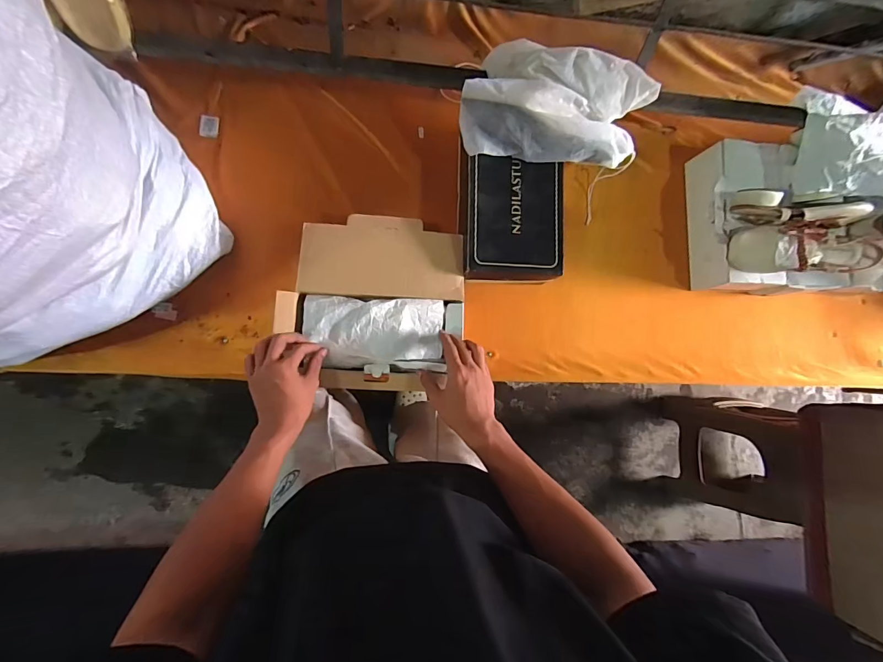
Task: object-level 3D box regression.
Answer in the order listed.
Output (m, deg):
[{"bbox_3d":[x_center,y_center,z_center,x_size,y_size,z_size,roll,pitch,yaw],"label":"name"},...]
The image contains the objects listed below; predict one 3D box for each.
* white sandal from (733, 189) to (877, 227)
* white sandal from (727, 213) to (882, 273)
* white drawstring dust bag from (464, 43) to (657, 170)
[{"bbox_3d":[0.629,-0.217,0.719,0.209,0.062,0.063,9,84,11],"label":"white sandal"},{"bbox_3d":[0.656,-0.149,0.708,0.288,0.077,0.089,-6,87,-8],"label":"white sandal"},{"bbox_3d":[0.185,-0.366,0.649,0.301,0.077,0.166,6,85,-7],"label":"white drawstring dust bag"}]

